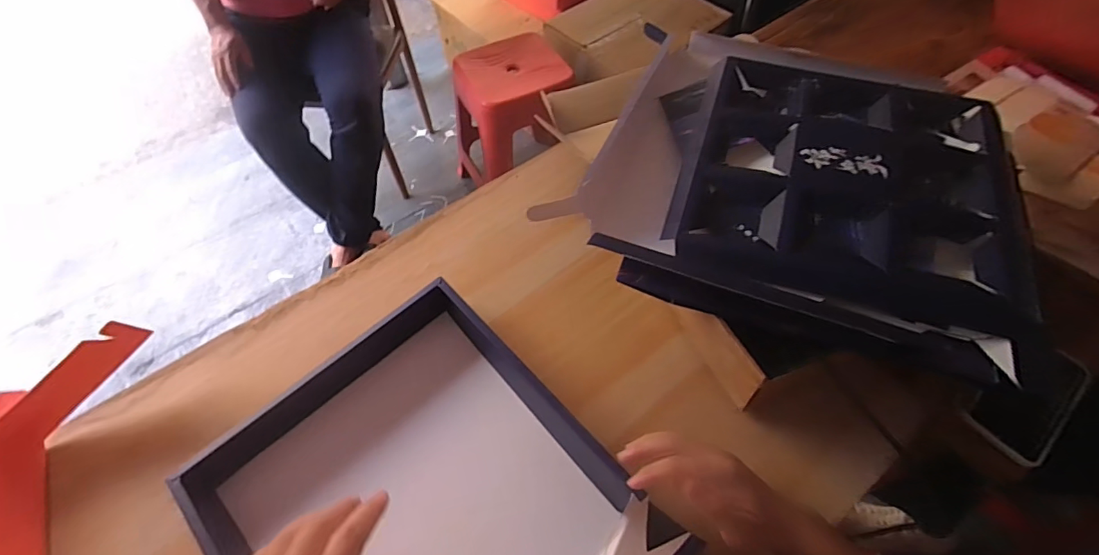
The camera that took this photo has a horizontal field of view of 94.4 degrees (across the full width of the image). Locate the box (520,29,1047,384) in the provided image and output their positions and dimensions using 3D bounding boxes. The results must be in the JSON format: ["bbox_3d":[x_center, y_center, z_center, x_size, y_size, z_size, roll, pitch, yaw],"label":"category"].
[{"bbox_3d":[0.288,-0.127,0.601,0.458,0.122,0.435,17,58,13],"label":"box"}]

